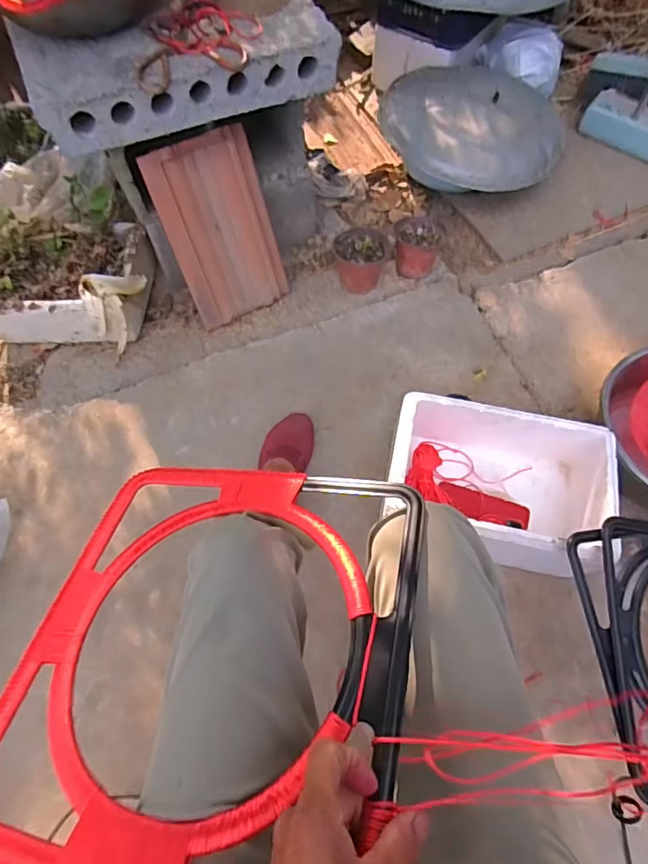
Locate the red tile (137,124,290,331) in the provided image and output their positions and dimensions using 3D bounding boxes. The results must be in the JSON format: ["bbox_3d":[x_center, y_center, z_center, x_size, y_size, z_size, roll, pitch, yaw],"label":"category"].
[{"bbox_3d":[-0.199,-0.391,0.982,0.199,0.329,0.016,-27,38,-14],"label":"red tile"}]

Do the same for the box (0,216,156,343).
[{"bbox_3d":[-0.532,-0.317,1.029,0.326,0.128,0.242,3,64,1],"label":"box"}]

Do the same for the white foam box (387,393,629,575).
[{"bbox_3d":[0.276,0.096,0.820,0.338,0.151,0.238,12,64,5],"label":"white foam box"}]

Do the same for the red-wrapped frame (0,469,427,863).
[{"bbox_3d":[-0.095,0.171,0.408,0.330,0.015,0.329,0,50,17],"label":"red-wrapped frame"}]

